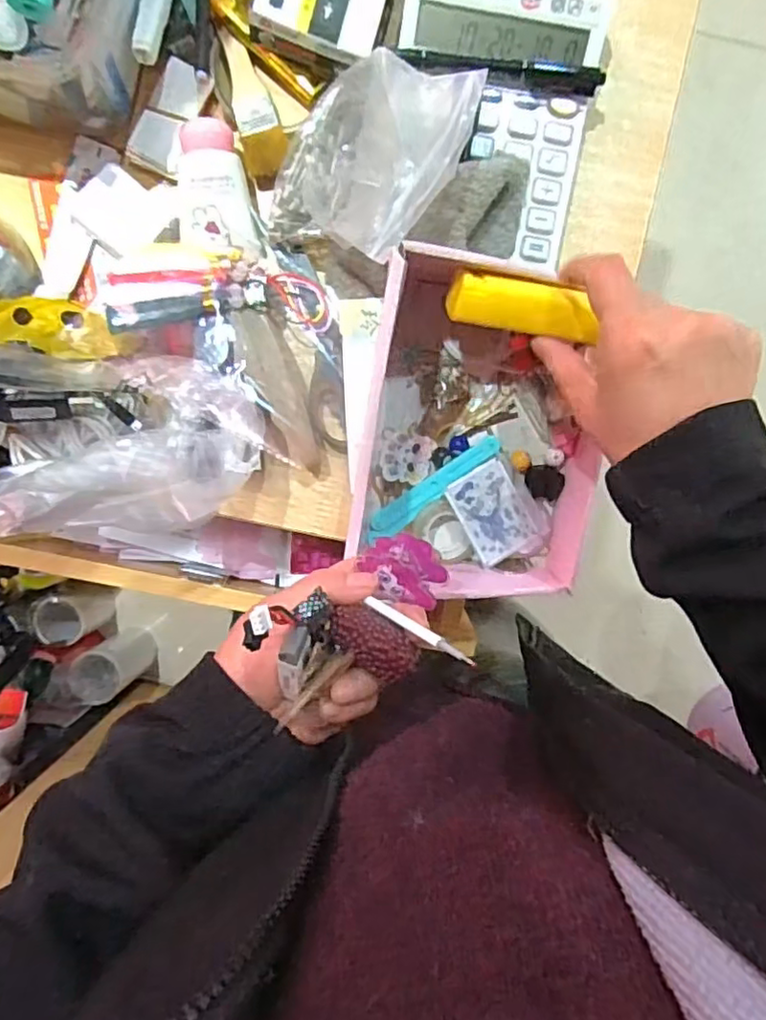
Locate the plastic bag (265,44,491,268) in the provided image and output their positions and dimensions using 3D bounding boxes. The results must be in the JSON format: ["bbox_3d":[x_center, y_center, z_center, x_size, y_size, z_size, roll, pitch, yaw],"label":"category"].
[{"bbox_3d":[-0.008,-0.205,0.369,0.098,0.063,0.115,28,94,-2],"label":"plastic bag"}]

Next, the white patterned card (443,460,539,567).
[{"bbox_3d":[0.073,0.002,0.416,0.043,0.009,0.061,-28,94,2],"label":"white patterned card"}]

